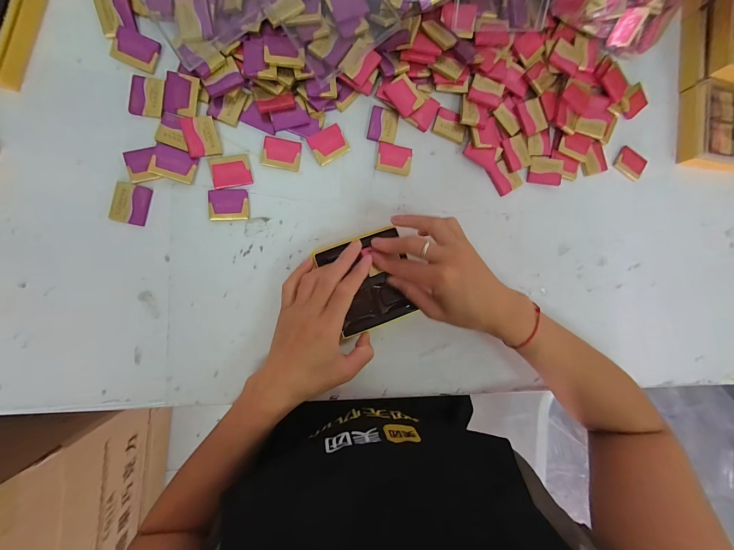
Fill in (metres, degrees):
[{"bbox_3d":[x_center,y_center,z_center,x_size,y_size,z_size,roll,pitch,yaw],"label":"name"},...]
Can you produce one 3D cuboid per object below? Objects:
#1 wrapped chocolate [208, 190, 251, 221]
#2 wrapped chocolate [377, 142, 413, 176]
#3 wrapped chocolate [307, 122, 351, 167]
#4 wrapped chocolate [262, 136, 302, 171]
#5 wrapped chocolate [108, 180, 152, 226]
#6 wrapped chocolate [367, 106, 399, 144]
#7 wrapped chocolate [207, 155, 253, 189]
[{"bbox_3d":[-0.146,-0.074,0.330,0.040,0.007,0.033,-2,92,-9],"label":"wrapped chocolate"},{"bbox_3d":[0.032,-0.134,0.361,0.039,0.004,0.034,8,90,-9],"label":"wrapped chocolate"},{"bbox_3d":[-0.042,-0.144,0.346,0.040,0.006,0.032,-34,96,-6],"label":"wrapped chocolate"},{"bbox_3d":[-0.093,-0.133,0.340,0.040,0.004,0.033,8,91,-9],"label":"wrapped chocolate"},{"bbox_3d":[-0.238,-0.072,0.315,0.030,0.006,0.039,13,90,-9],"label":"wrapped chocolate"},{"bbox_3d":[0.019,-0.172,0.360,0.031,0.006,0.039,12,90,-9],"label":"wrapped chocolate"},{"bbox_3d":[-0.144,-0.110,0.330,0.040,0.004,0.034,-11,93,-8],"label":"wrapped chocolate"}]

